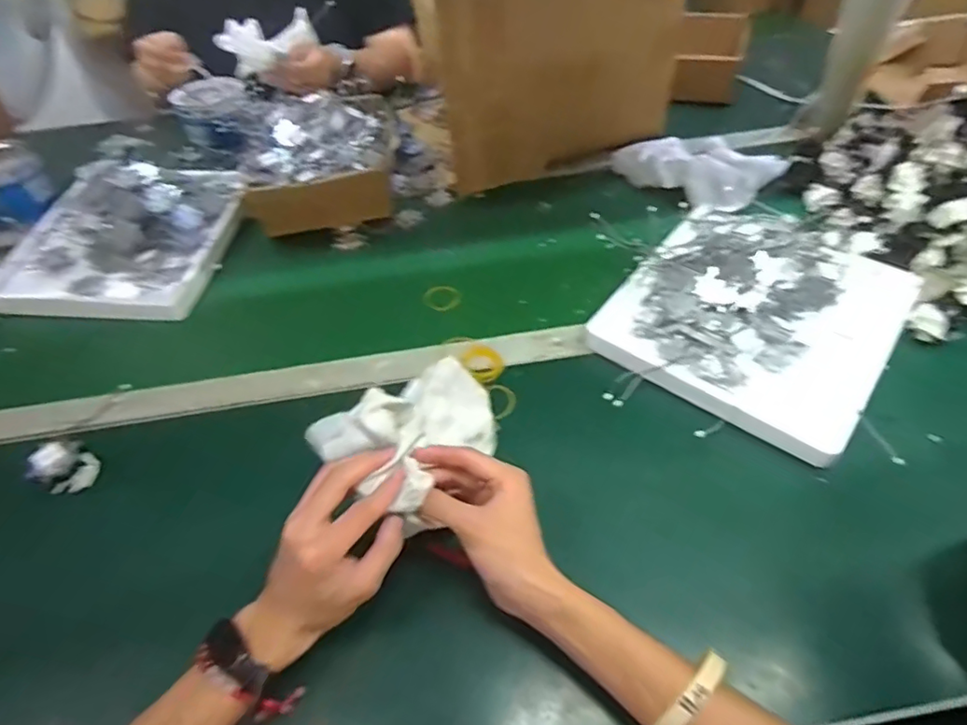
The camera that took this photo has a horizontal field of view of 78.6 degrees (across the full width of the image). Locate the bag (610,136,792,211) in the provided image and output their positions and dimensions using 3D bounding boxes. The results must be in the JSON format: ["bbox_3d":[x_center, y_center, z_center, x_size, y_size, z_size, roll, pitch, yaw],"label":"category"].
[{"bbox_3d":[0.299,-0.269,0.799,0.157,0.045,0.162,-27,51,-20],"label":"bag"}]

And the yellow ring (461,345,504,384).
[{"bbox_3d":[0.000,0.000,0.602,0.040,0.011,0.045,-33,54,-24],"label":"yellow ring"}]

